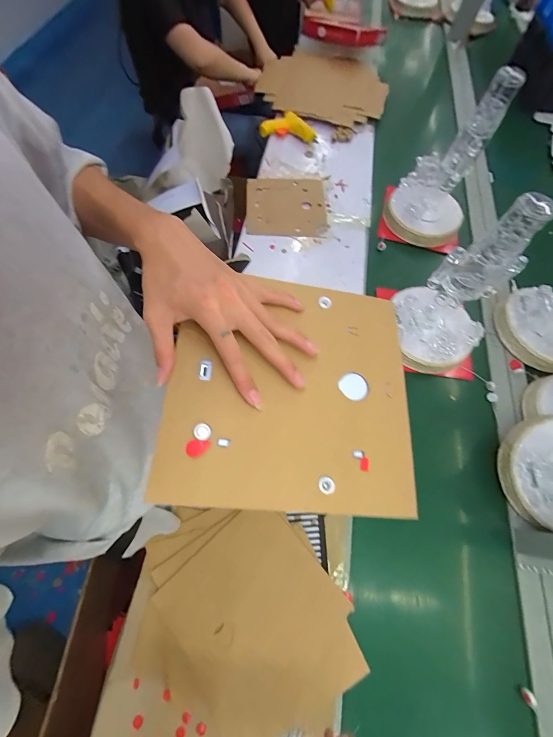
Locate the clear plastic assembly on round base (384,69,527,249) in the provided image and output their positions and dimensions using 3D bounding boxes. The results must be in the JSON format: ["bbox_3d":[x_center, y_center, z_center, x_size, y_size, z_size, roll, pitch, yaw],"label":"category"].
[{"bbox_3d":[0.423,-0.501,0.730,0.192,0.297,0.205,31,68,11],"label":"clear plastic assembly on round base"}]

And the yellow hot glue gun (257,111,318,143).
[{"bbox_3d":[0.046,-0.811,1.016,0.195,0.032,0.111,10,65,2],"label":"yellow hot glue gun"}]

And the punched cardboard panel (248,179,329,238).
[{"bbox_3d":[0.028,-0.465,0.864,0.222,0.012,0.234,2,65,-2],"label":"punched cardboard panel"}]

